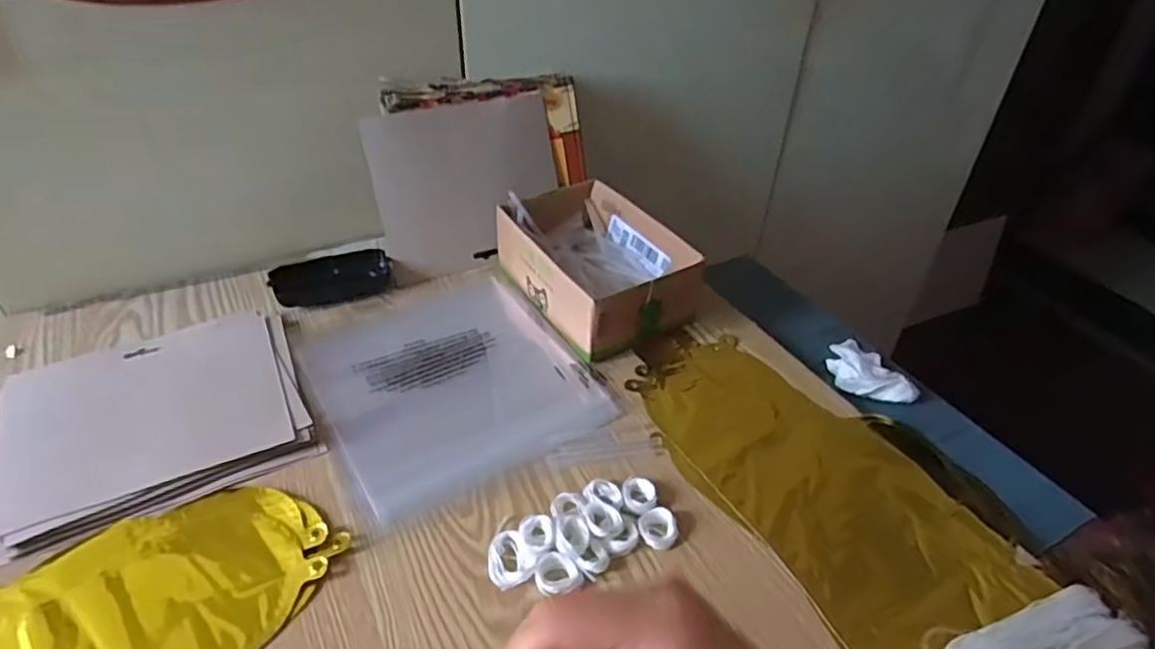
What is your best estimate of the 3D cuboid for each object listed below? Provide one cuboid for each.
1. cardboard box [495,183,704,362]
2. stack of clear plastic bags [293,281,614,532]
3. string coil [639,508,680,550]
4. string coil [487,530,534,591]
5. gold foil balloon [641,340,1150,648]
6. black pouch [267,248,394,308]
[{"bbox_3d":[0.017,-0.059,0.637,0.130,0.072,0.189,-20,44,-24],"label":"cardboard box"},{"bbox_3d":[-0.106,0.044,0.563,0.212,0.013,0.225,-23,45,-27],"label":"stack of clear plastic bags"},{"bbox_3d":[0.055,0.138,0.444,0.027,0.009,0.027,1,39,-1],"label":"string coil"},{"bbox_3d":[-0.045,0.150,0.423,0.027,0.009,0.038,-16,42,-20],"label":"string coil"},{"bbox_3d":[0.211,0.135,0.445,0.163,0.017,0.406,-17,45,-22],"label":"gold foil balloon"},{"bbox_3d":[-0.243,-0.045,0.655,0.112,0.027,0.051,-22,45,-26],"label":"black pouch"}]

